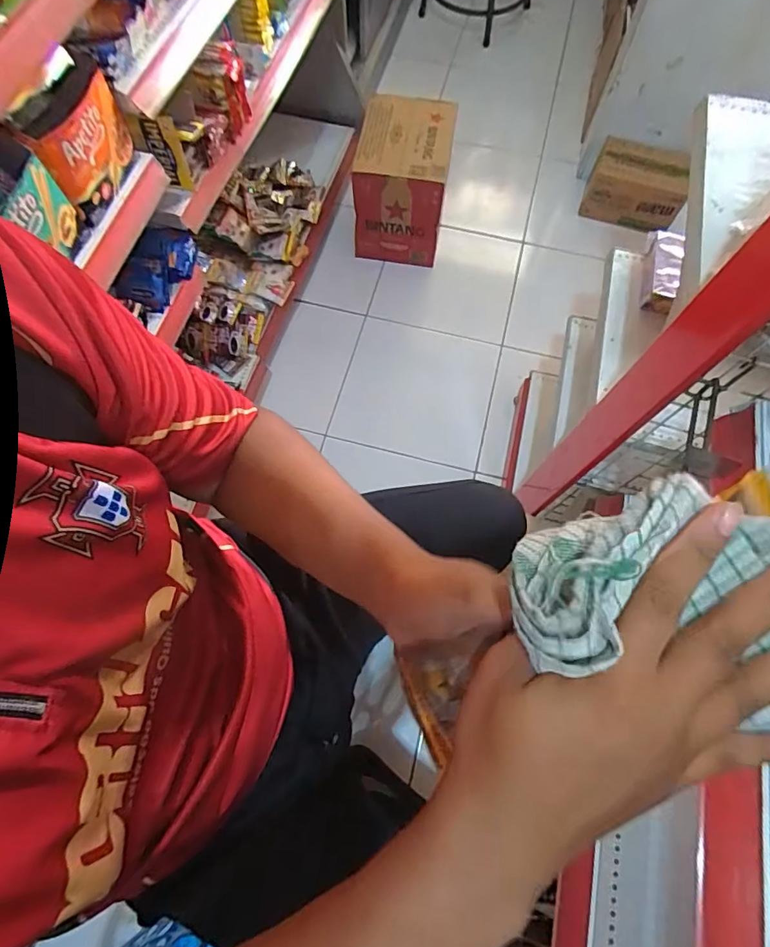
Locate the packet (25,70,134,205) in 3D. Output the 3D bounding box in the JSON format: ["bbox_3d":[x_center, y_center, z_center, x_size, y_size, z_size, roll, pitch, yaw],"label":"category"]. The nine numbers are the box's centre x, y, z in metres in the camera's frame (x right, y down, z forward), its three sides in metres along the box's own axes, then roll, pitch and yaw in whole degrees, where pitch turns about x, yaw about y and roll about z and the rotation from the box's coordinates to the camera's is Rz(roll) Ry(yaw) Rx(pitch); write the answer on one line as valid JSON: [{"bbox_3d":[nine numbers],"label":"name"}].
[{"bbox_3d":[-0.404,-0.450,0.687,0.026,0.107,0.161,13,69,4],"label":"packet"}]

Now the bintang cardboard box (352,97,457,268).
[{"bbox_3d":[0.045,-0.792,1.383,0.236,0.298,0.285,9,69,2],"label":"bintang cardboard box"}]

